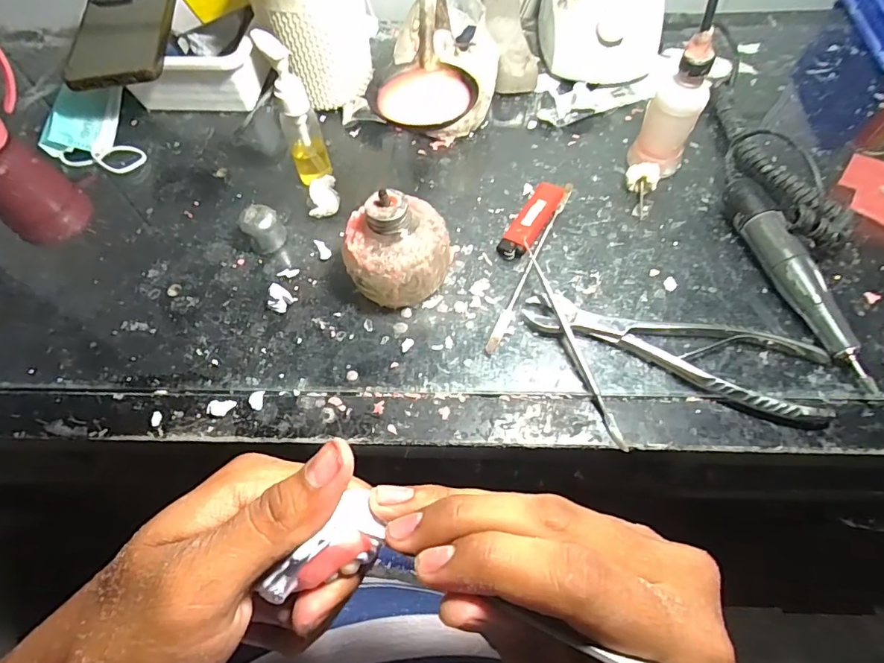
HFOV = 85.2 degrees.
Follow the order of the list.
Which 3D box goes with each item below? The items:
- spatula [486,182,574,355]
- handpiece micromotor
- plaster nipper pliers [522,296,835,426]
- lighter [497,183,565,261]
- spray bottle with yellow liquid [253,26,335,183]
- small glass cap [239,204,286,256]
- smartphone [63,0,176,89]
[{"bbox_3d":[0.070,-0.054,0.370,0.009,0.006,0.168,22,65,13],"label":"spatula"},{"bbox_3d":[0.253,-0.041,0.346,0.023,0.031,0.172,-12,62,-5],"label":"handpiece micromotor"},{"bbox_3d":[0.156,0.006,0.328,0.197,0.015,0.054,21,64,13],"label":"plaster nipper pliers"},{"bbox_3d":[0.074,-0.090,0.391,0.025,0.011,0.082,26,66,15],"label":"lighter"},{"bbox_3d":[-0.116,-0.174,0.386,0.029,0.116,0.033,-19,63,-8],"label":"spray bottle with yellow liquid"},{"bbox_3d":[-0.143,-0.083,0.385,0.029,0.033,0.025,-28,64,-13],"label":"small glass cap"},{"bbox_3d":[-0.291,-0.282,0.439,0.081,0.015,0.162,-8,62,-3],"label":"smartphone"}]

